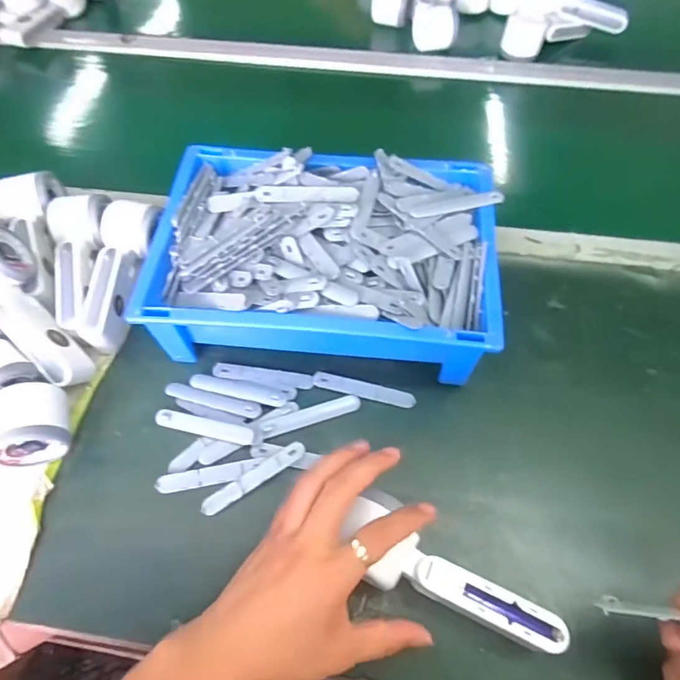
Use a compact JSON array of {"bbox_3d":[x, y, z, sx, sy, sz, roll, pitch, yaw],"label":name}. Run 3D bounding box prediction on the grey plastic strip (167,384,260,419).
[{"bbox_3d":[-0.118,0.056,0.447,0.094,0.009,0.016,14,60,9],"label":"grey plastic strip"}]

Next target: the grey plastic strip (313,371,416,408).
[{"bbox_3d":[0.022,0.046,0.453,0.096,0.004,0.015,13,59,8],"label":"grey plastic strip"}]

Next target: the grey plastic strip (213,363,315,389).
[{"bbox_3d":[-0.073,0.034,0.459,0.095,0.004,0.019,7,59,5],"label":"grey plastic strip"}]

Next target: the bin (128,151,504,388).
[{"bbox_3d":[-0.014,-0.070,0.465,0.304,0.101,0.219,6,59,4],"label":"bin"}]

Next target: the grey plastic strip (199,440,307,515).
[{"bbox_3d":[-0.073,0.117,0.409,0.096,0.004,0.015,-33,72,-9],"label":"grey plastic strip"}]

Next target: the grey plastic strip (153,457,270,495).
[{"bbox_3d":[-0.108,0.115,0.413,0.093,0.008,0.016,-8,59,-5],"label":"grey plastic strip"}]

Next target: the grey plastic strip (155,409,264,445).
[{"bbox_3d":[-0.117,0.078,0.430,0.100,0.005,0.016,10,67,10],"label":"grey plastic strip"}]

